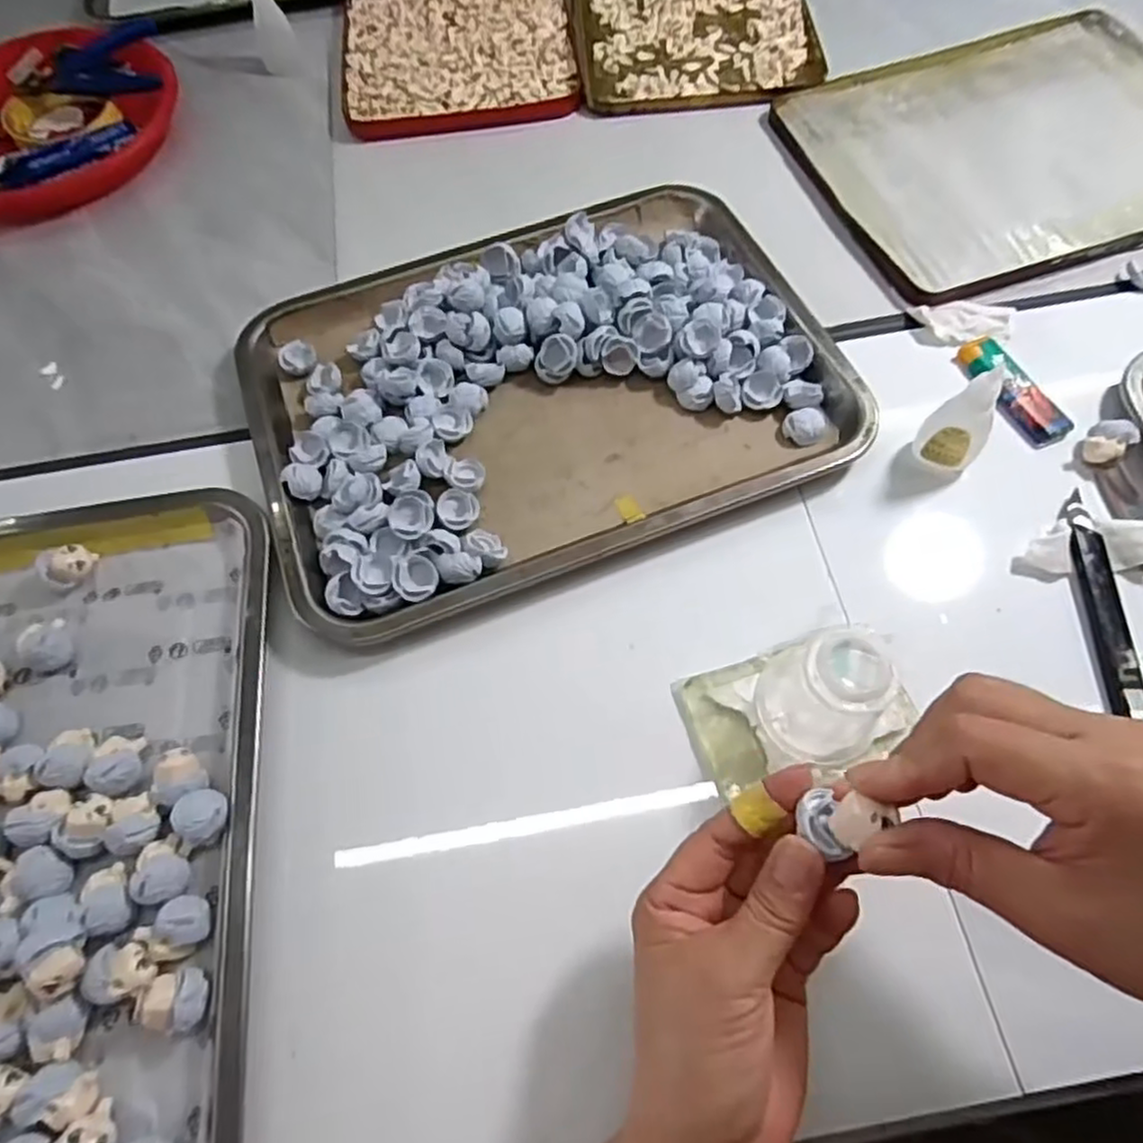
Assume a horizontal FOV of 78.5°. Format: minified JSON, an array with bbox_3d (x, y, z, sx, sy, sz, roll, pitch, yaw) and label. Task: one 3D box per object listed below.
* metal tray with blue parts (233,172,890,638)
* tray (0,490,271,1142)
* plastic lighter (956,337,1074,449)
[{"bbox_3d":[-0.020,-0.117,0.440,0.348,0.035,0.261,-21,67,-6],"label":"metal tray with blue parts"},{"bbox_3d":[-0.293,0.130,0.342,0.297,0.030,0.358,-8,66,-1],"label":"tray"},{"bbox_3d":[0.274,-0.113,0.434,0.025,0.011,0.080,-22,67,-7],"label":"plastic lighter"}]

